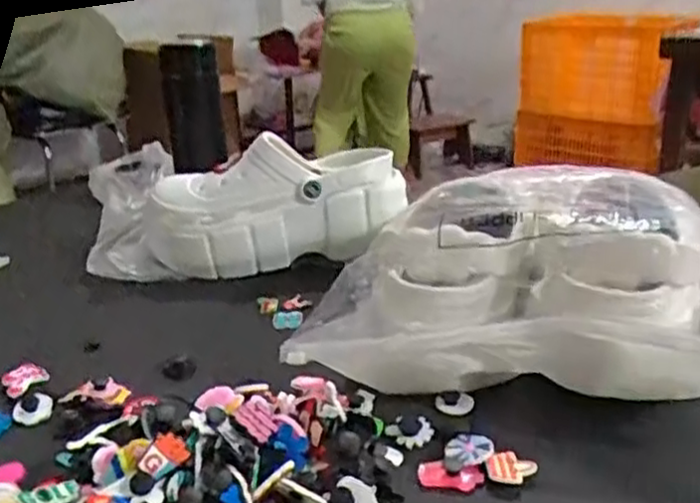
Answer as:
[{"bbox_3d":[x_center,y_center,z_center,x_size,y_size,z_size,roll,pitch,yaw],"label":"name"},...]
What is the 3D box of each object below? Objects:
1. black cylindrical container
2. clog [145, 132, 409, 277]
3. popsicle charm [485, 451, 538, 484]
[{"bbox_3d":[-0.171,-0.152,0.798,0.059,0.140,0.048,-8,23,-16],"label":"black cylindrical container"},{"bbox_3d":[-0.067,-0.048,0.681,0.239,0.102,0.089,-2,21,-1],"label":"clog"},{"bbox_3d":[0.088,0.117,0.393,0.026,0.004,0.018,1,46,16],"label":"popsicle charm"}]

